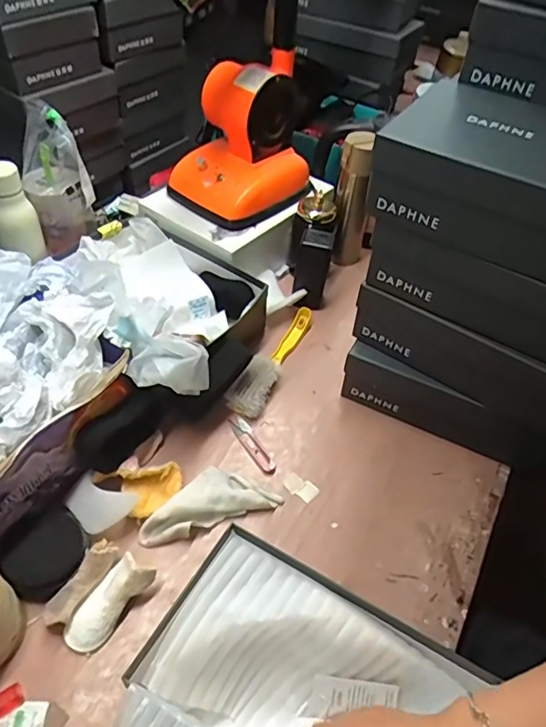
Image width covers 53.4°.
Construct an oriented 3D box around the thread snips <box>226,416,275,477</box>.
[{"bbox_3d":[-0.030,0.114,0.755,0.023,0.010,0.103,-23,54,-24],"label":"thread snips"}]

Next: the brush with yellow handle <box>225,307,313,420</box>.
[{"bbox_3d":[-0.001,-0.014,0.853,0.057,0.037,0.239,20,49,12],"label":"brush with yellow handle"}]

